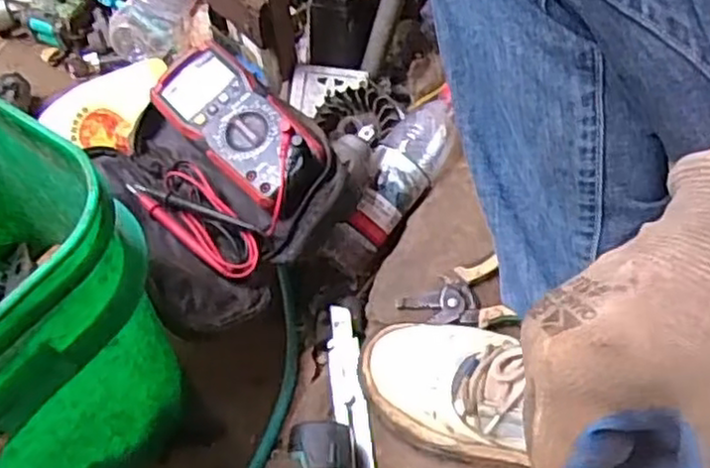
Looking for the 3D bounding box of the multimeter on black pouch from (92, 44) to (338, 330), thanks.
[{"bbox_3d":[-0.127,-0.050,0.659,0.189,0.112,0.270,-25,62,-13],"label":"multimeter on black pouch"}]

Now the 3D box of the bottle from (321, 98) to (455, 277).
[{"bbox_3d":[0.036,-0.049,0.709,0.060,0.064,0.194,30,81,17],"label":"bottle"}]

